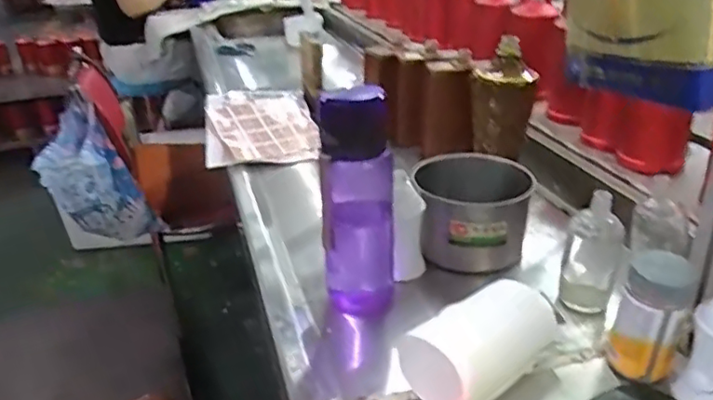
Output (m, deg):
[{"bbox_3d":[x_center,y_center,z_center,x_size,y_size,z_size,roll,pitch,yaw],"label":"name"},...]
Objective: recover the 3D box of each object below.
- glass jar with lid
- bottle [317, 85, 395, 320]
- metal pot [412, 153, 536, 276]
[{"bbox_3d":[0.252,0.099,0.516,0.056,0.109,0.048,11,31,26],"label":"glass jar with lid"},{"bbox_3d":[0.001,0.012,0.595,0.071,0.235,0.065,-4,27,0],"label":"bottle"},{"bbox_3d":[0.138,0.019,0.719,0.133,0.098,0.124,-2,27,3],"label":"metal pot"}]

